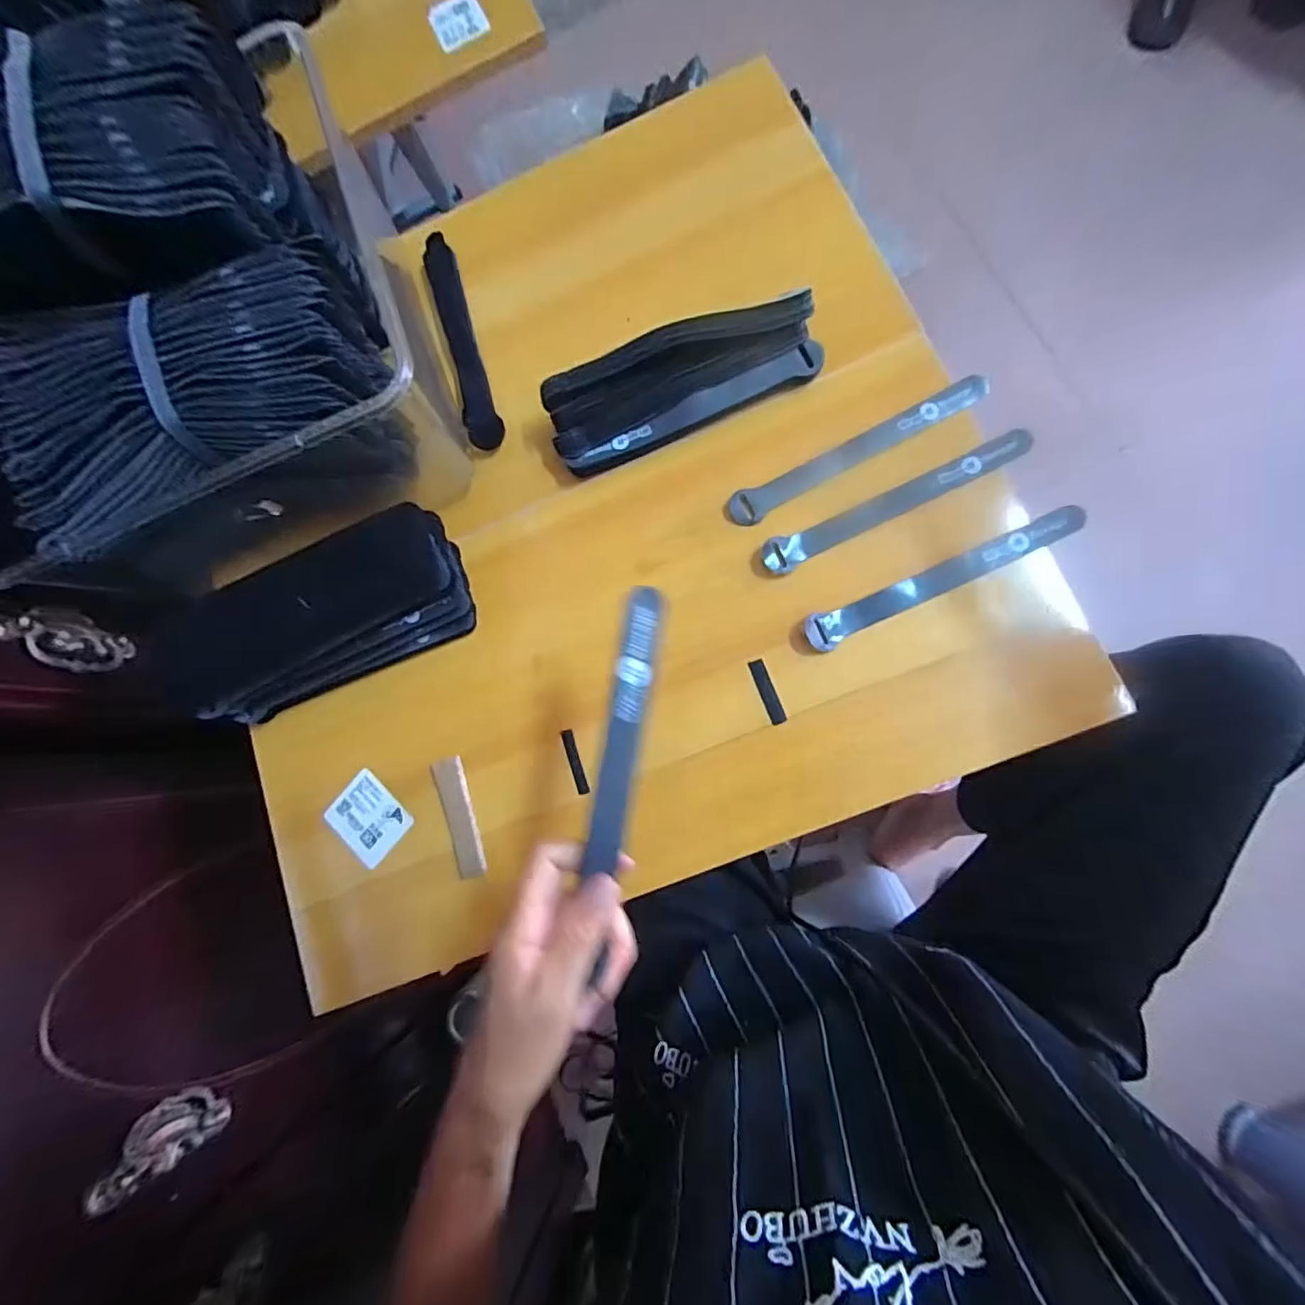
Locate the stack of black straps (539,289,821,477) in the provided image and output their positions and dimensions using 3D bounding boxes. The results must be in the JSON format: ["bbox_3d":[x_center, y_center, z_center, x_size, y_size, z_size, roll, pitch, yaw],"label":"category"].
[{"bbox_3d":[0.020,-0.199,0.407,0.194,0.050,0.059,-21,78,4],"label":"stack of black straps"}]

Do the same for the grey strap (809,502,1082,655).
[{"bbox_3d":[0.195,-0.051,0.377,0.193,0.011,0.023,-26,78,3],"label":"grey strap"}]

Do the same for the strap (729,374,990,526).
[{"bbox_3d":[0.148,-0.147,0.403,0.199,0.007,0.023,-28,78,3],"label":"strap"}]

